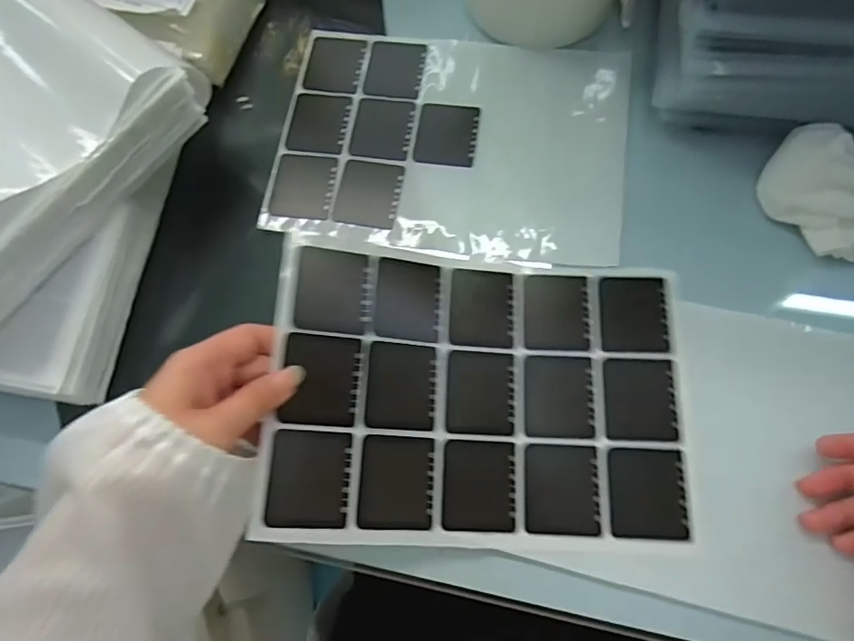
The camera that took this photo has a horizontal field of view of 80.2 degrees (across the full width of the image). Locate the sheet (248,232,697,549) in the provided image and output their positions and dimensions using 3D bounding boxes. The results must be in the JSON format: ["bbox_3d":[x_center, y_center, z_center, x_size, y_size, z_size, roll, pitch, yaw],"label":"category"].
[{"bbox_3d":[0.039,0.046,0.324,0.256,0.050,0.183,2,72,3],"label":"sheet"}]

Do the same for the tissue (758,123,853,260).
[{"bbox_3d":[0.280,-0.087,0.352,0.071,0.036,0.100,-9,72,0],"label":"tissue"}]

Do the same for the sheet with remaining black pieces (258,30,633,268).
[{"bbox_3d":[0.019,-0.144,0.407,0.270,0.007,0.200,8,73,5],"label":"sheet with remaining black pieces"}]

